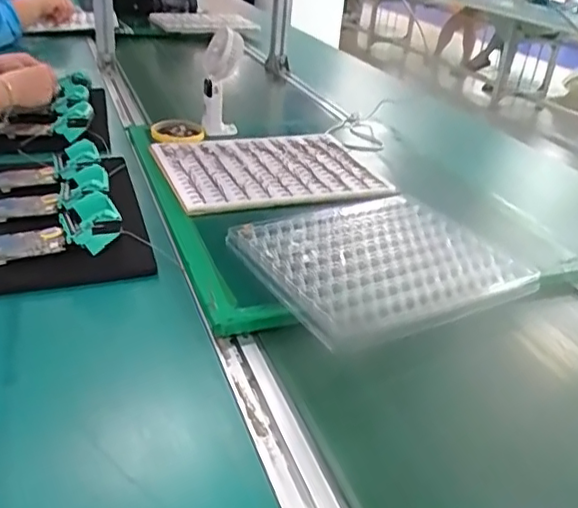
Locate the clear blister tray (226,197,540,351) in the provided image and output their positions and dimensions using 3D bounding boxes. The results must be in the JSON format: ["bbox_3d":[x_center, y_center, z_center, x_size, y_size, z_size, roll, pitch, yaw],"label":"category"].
[{"bbox_3d":[0.103,-0.004,0.683,0.285,0.020,0.251,-14,32,-23],"label":"clear blister tray"}]

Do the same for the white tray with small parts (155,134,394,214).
[{"bbox_3d":[-0.033,-0.143,0.920,0.318,0.015,0.293,-10,31,-19],"label":"white tray with small parts"}]

